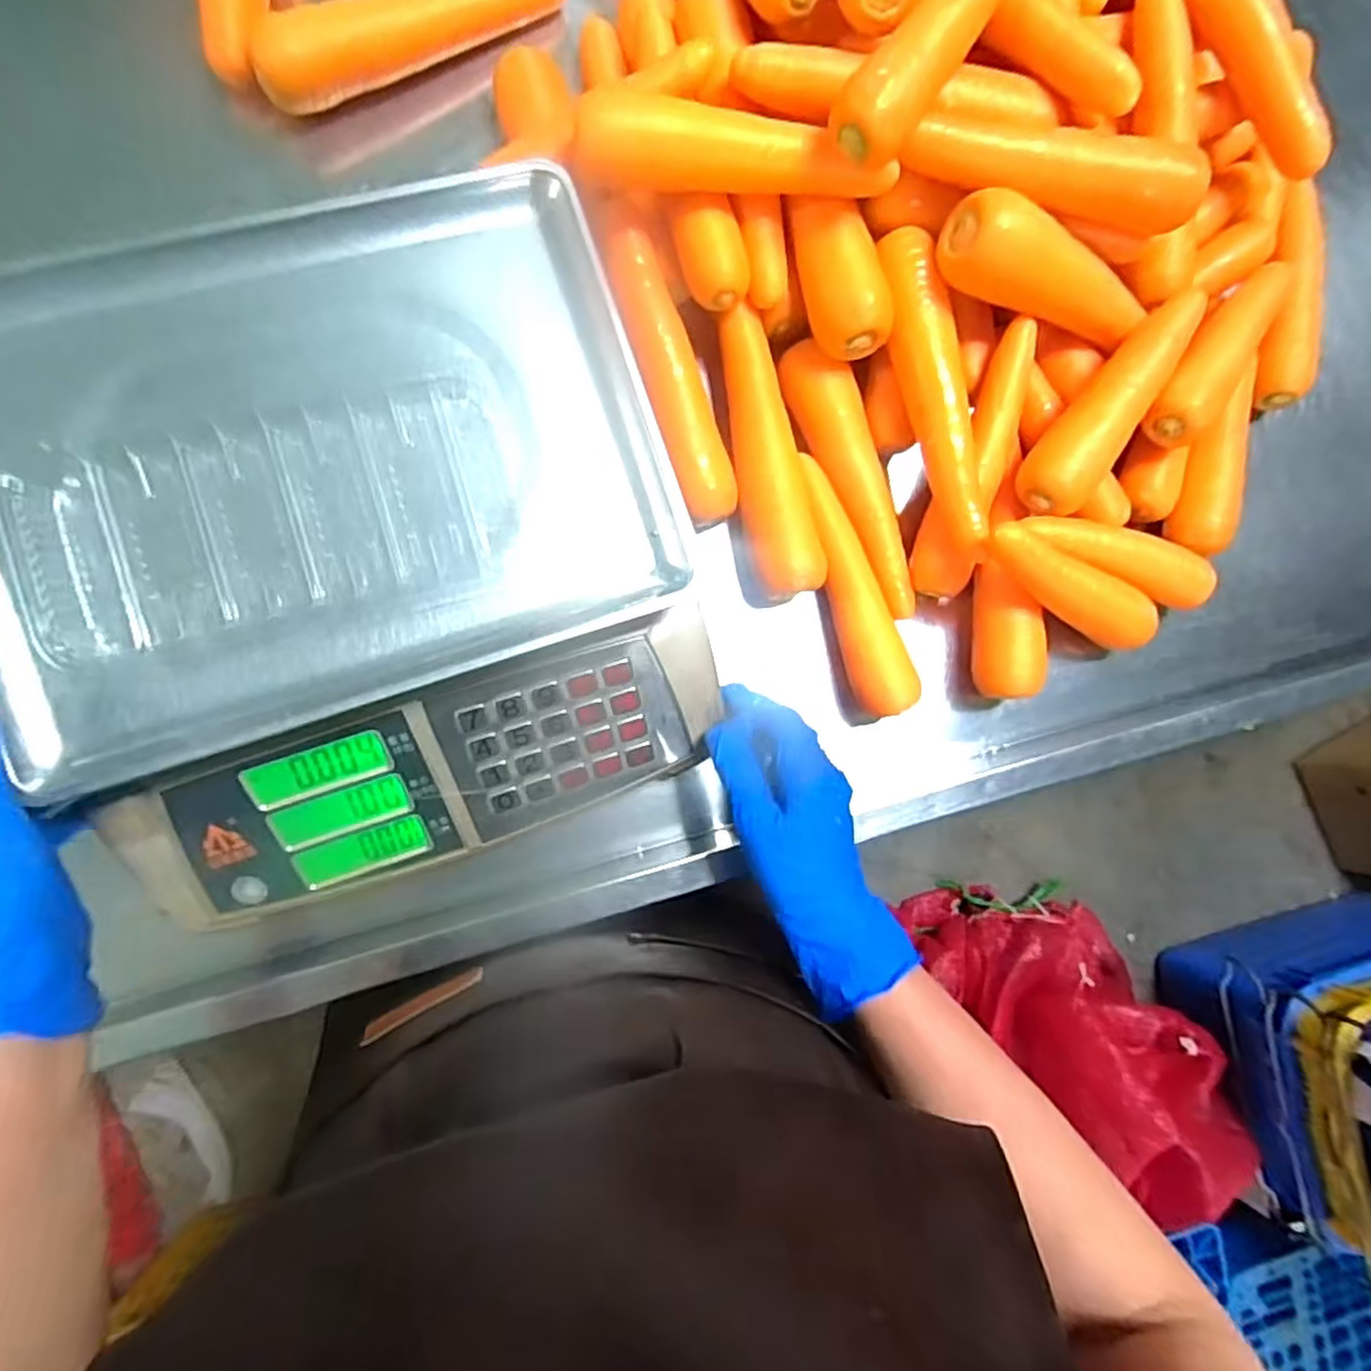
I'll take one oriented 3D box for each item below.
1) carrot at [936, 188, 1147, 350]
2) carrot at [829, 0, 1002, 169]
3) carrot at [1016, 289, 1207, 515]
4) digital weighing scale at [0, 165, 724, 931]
[{"bbox_3d":[0.242,-0.265,0.471,0.174,0.041,0.046,7,86,-28],"label":"carrot"},{"bbox_3d":[0.149,-0.378,0.408,0.042,0.035,0.196,35,83,-6],"label":"carrot"},{"bbox_3d":[0.296,-0.195,0.504,0.049,0.044,0.193,39,83,-6],"label":"carrot"},{"bbox_3d":[-0.175,-0.070,0.394,0.331,0.082,0.342,-19,91,-9],"label":"digital weighing scale"}]

